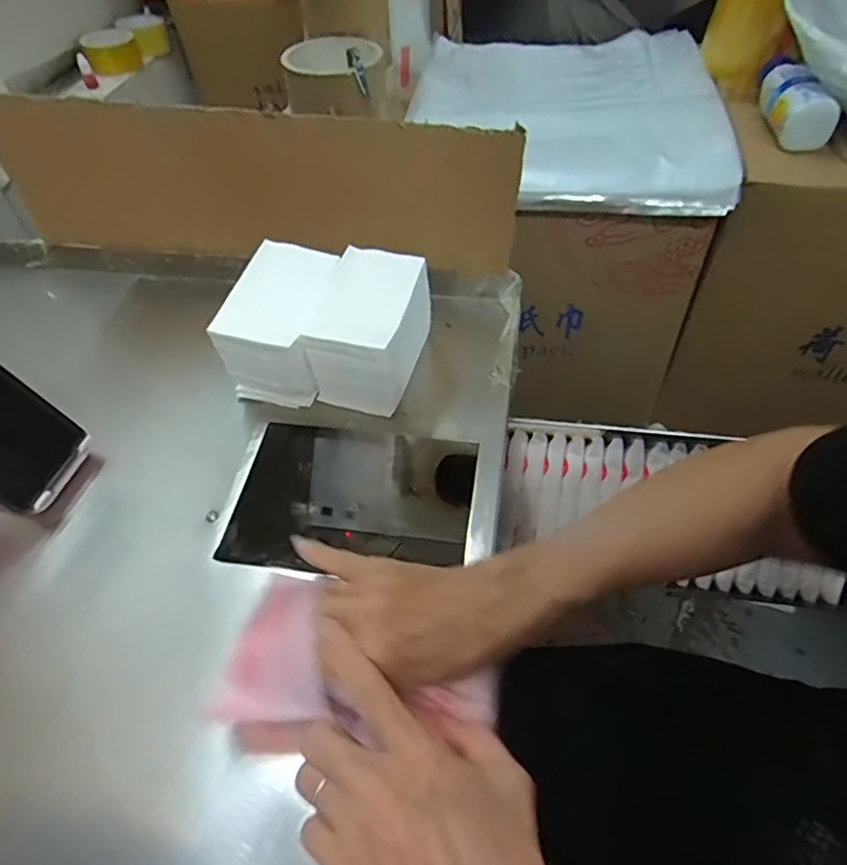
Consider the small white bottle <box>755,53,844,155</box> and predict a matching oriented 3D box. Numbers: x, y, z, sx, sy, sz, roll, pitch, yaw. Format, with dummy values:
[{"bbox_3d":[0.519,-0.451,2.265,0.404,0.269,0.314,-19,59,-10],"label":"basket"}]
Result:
[{"bbox_3d":[0.379,-0.346,0.590,0.057,0.056,0.146,7,52,10],"label":"small white bottle"}]

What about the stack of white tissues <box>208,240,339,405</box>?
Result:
[{"bbox_3d":[-0.109,-0.084,0.470,0.079,0.090,0.105,12,53,13],"label":"stack of white tissues"}]

